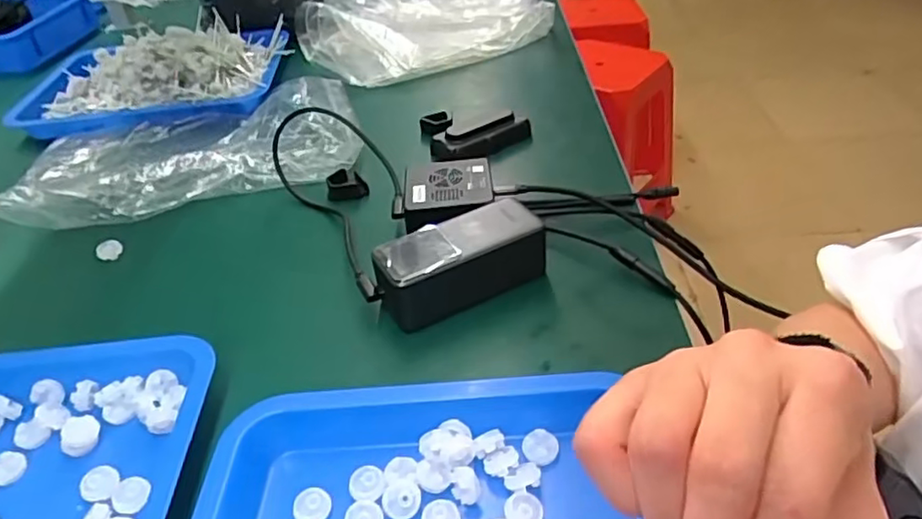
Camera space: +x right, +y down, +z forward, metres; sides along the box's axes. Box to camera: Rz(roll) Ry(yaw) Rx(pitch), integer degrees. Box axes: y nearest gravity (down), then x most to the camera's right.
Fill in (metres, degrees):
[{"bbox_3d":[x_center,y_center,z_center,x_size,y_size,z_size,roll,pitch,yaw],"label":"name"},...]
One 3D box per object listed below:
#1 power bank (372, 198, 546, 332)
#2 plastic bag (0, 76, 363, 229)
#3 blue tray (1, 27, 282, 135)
[{"bbox_3d":[-0.002,0.005,0.487,0.131,0.059,0.050,-22,40,-19],"label":"power bank"},{"bbox_3d":[-0.297,-0.134,0.701,0.354,0.037,0.246,-16,38,-12],"label":"plastic bag"},{"bbox_3d":[-0.408,-0.263,0.849,0.325,0.060,0.257,-9,37,-3],"label":"blue tray"}]

